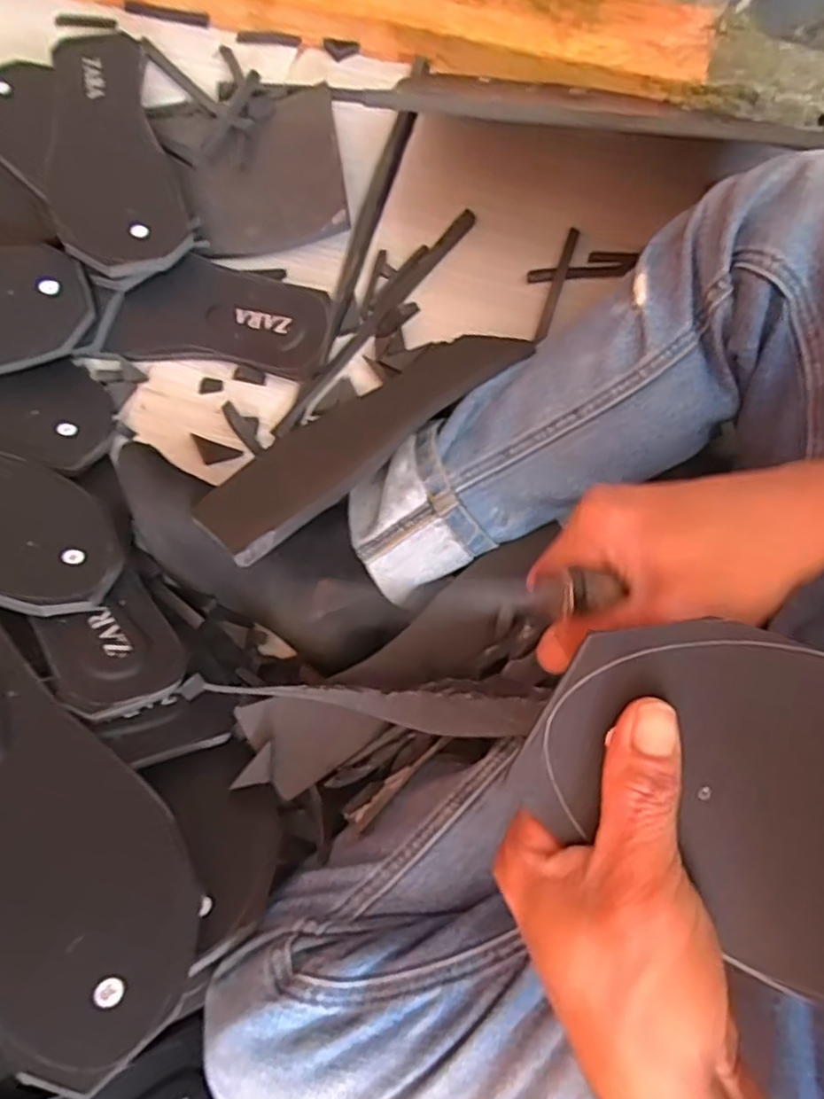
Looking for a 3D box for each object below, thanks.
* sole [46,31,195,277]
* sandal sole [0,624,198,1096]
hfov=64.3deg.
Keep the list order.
[{"bbox_3d":[-0.256,-0.337,0.548,0.097,0.013,0.265,-15,73,-12],"label":"sole"},{"bbox_3d":[-0.195,0.126,0.336,0.097,0.007,0.251,-20,59,-45],"label":"sandal sole"}]

